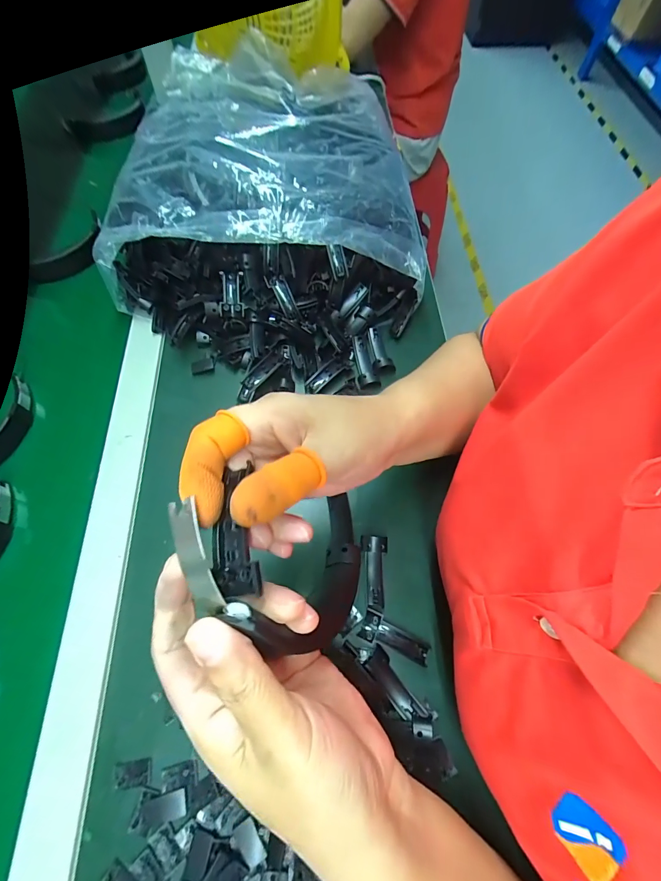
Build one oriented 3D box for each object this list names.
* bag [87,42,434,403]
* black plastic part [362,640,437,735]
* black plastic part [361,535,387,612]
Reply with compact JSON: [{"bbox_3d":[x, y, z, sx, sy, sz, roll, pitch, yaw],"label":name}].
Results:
[{"bbox_3d":[-0.075,-0.284,0.448,0.357,0.136,0.440,-2,65,-3],"label":"bag"},{"bbox_3d":[0.055,0.201,0.292,0.022,0.016,0.067,-39,72,-18],"label":"black plastic part"},{"bbox_3d":[0.040,0.118,0.330,0.023,0.010,0.063,3,65,0],"label":"black plastic part"}]

